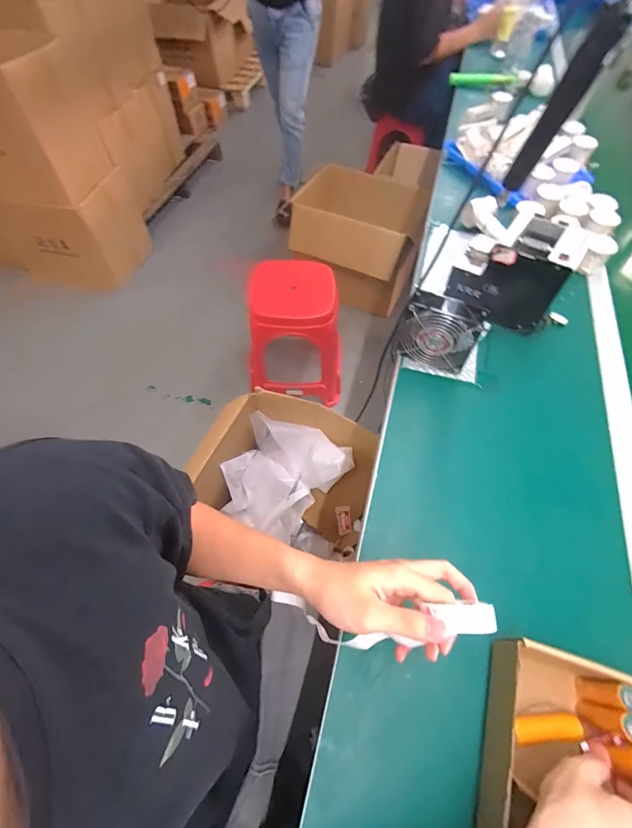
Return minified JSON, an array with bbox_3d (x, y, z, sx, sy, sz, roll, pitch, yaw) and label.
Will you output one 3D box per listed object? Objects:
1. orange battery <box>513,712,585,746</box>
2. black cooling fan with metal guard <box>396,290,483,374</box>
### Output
[{"bbox_3d":[0.244,0.334,0.382,0.074,0.016,0.021,-5,60,-3],"label":"orange battery"},{"bbox_3d":[0.207,-0.136,0.613,0.121,0.112,0.048,21,62,11],"label":"black cooling fan with metal guard"}]

